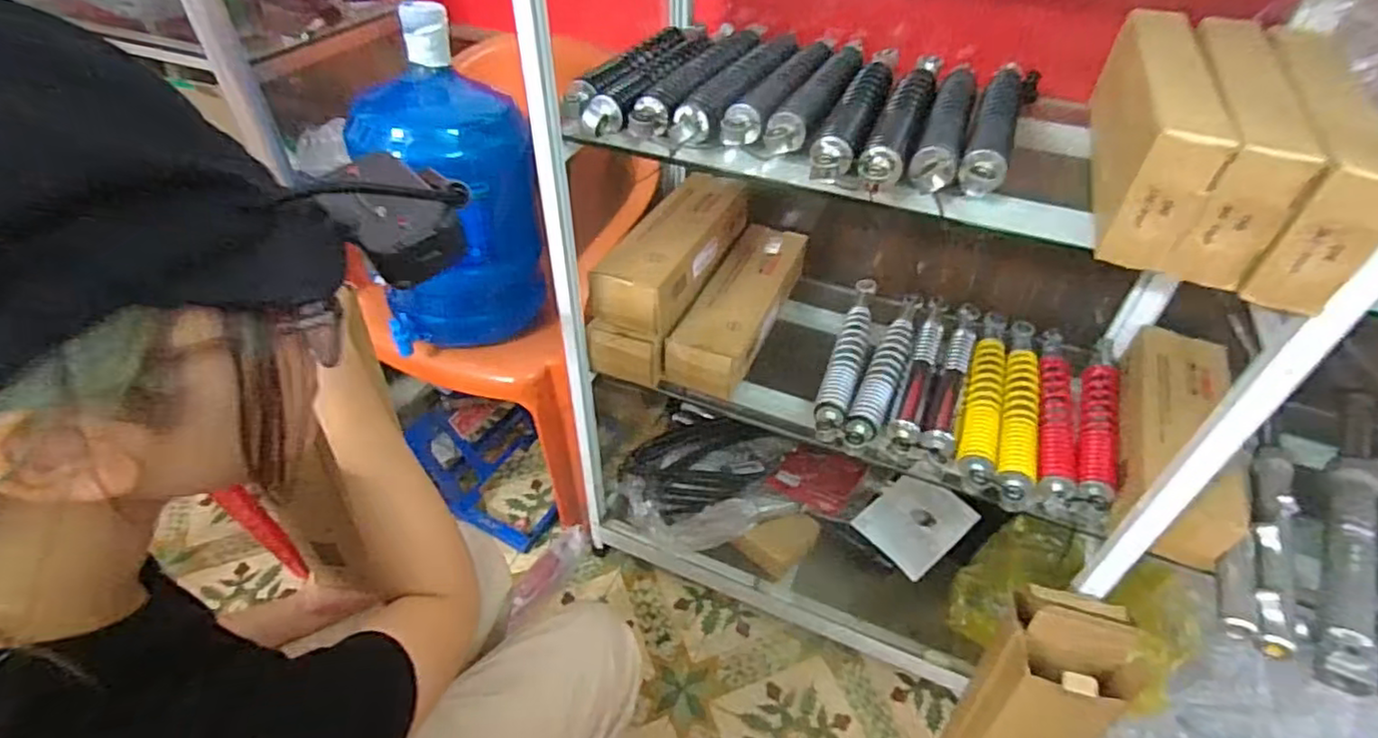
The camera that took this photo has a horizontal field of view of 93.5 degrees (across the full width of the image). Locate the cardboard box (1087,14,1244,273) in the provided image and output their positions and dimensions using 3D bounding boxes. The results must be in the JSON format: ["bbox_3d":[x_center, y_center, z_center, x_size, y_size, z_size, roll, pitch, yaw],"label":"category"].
[{"bbox_3d":[0.447,-0.241,0.632,0.058,0.112,0.364,17,45,15],"label":"cardboard box"}]

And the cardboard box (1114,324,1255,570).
[{"bbox_3d":[0.623,0.076,0.824,0.116,0.091,0.342,19,46,18],"label":"cardboard box"}]

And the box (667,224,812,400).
[{"bbox_3d":[0.084,-0.101,1.018,0.109,0.076,0.344,19,46,18],"label":"box"}]

